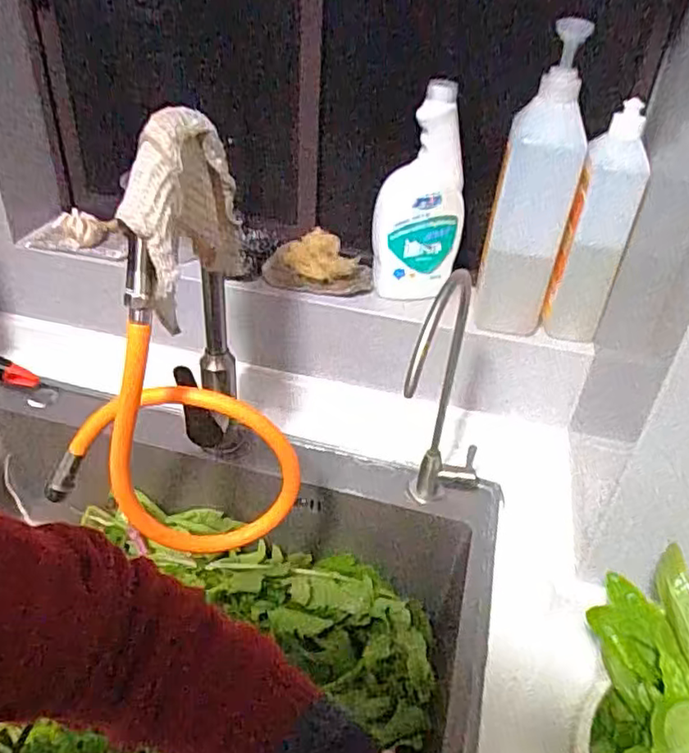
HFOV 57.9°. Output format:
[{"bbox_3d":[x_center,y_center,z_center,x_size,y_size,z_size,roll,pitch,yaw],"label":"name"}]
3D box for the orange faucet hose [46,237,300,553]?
[{"bbox_3d":[-0.164,0.032,0.543,0.242,0.309,0.046,7,36,4],"label":"orange faucet hose"}]

